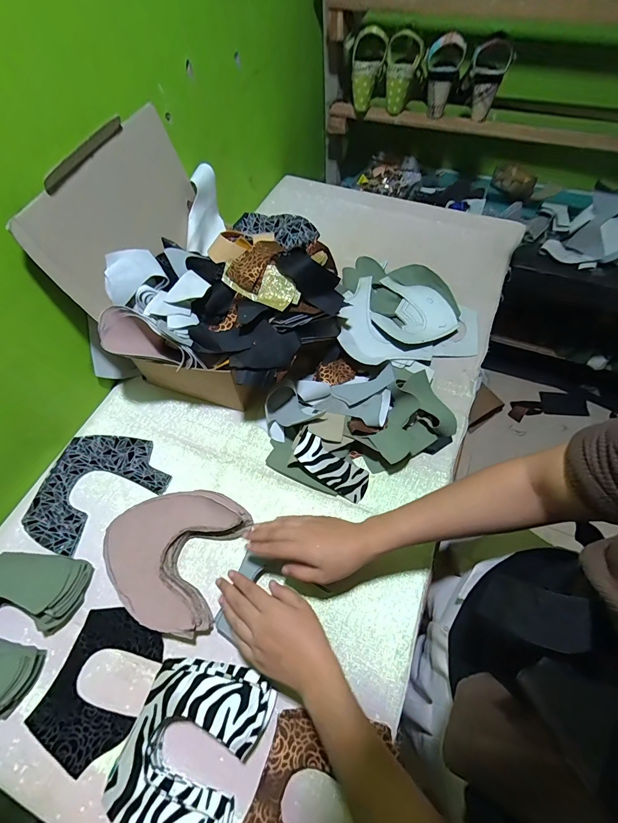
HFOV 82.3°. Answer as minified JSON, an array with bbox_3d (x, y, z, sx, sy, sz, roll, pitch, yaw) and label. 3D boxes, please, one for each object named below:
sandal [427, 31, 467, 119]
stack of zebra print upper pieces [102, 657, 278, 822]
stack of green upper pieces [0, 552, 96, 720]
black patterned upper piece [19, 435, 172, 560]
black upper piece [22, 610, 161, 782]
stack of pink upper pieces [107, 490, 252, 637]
[{"bbox_3d":[0.308,-0.781,0.809,0.077,0.126,0.163,12,61,9],"label":"sandal"},{"bbox_3d":[-0.128,0.366,0.386,0.133,0.044,0.164,18,62,13],"label":"stack of zebra print upper pieces"},{"bbox_3d":[-0.384,0.266,0.445,0.139,0.046,0.172,11,61,9],"label":"stack of green upper pieces"},{"bbox_3d":[-0.342,0.109,0.554,0.198,0.009,0.159,-33,64,-16],"label":"black patterned upper piece"},{"bbox_3d":[-0.256,0.332,0.435,0.115,0.010,0.145,18,59,12],"label":"black upper piece"},{"bbox_3d":[-0.192,0.193,0.489,0.174,0.031,0.171,11,61,9],"label":"stack of pink upper pieces"}]

